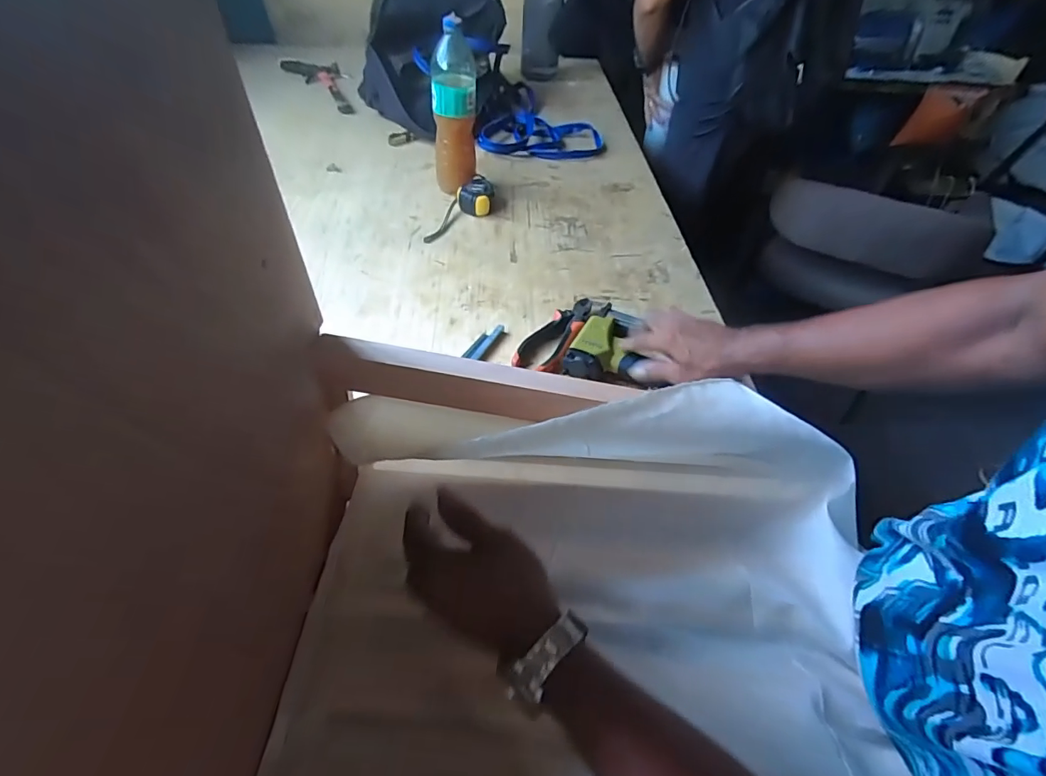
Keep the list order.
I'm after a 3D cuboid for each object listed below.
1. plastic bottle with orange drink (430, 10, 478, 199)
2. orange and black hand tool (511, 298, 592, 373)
[{"bbox_3d":[-0.125,-0.500,0.890,0.080,0.265,0.081,-1,48,-4],"label":"plastic bottle with orange drink"},{"bbox_3d":[0.048,-0.080,0.692,0.065,0.027,0.163,21,50,15],"label":"orange and black hand tool"}]

